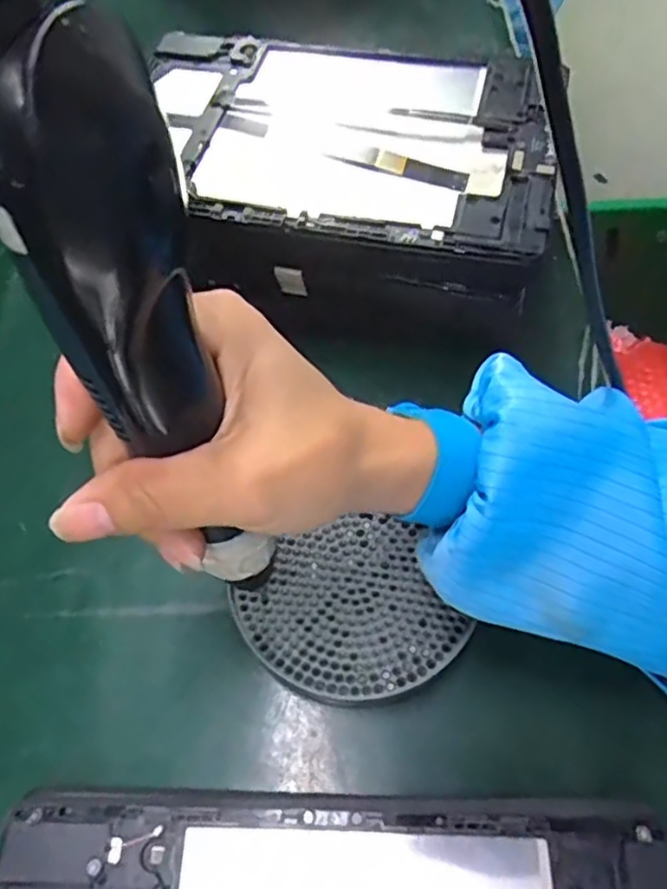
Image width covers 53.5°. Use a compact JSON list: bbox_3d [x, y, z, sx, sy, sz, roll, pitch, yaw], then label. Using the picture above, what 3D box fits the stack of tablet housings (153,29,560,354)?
[{"bbox_3d":[0.001,-0.145,0.366,0.222,0.074,0.161,5,61,7],"label":"stack of tablet housings"}]

